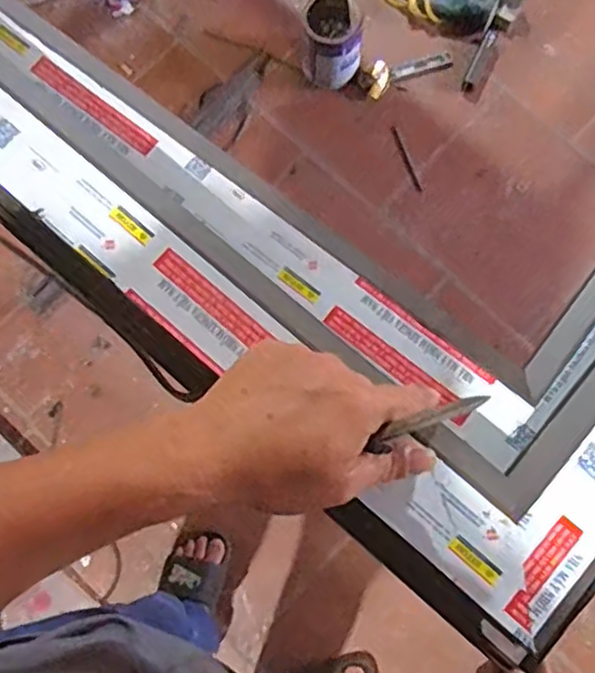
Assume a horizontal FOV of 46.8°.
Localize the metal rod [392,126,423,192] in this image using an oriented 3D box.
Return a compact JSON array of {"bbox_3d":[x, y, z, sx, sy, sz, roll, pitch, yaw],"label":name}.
[{"bbox_3d":[0.241,-0.391,1.513,0.014,0.007,0.162,-19,77,-3],"label":"metal rod"}]

